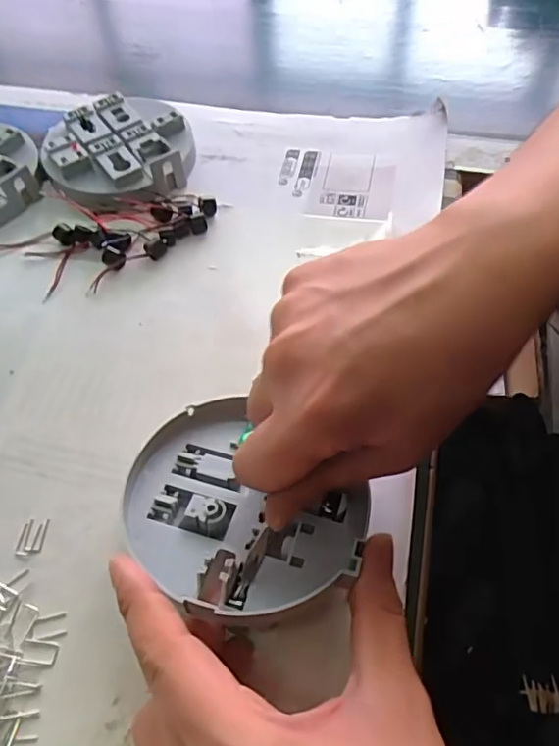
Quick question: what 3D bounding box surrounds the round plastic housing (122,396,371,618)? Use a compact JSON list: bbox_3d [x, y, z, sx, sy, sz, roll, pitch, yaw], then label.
[{"bbox_3d":[-0.019,0.056,0.239,0.102,0.026,0.081,38,66,22],"label":"round plastic housing"}]

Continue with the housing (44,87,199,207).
[{"bbox_3d":[-0.110,-0.154,0.386,0.097,0.023,0.094,-1,58,1],"label":"housing"}]

